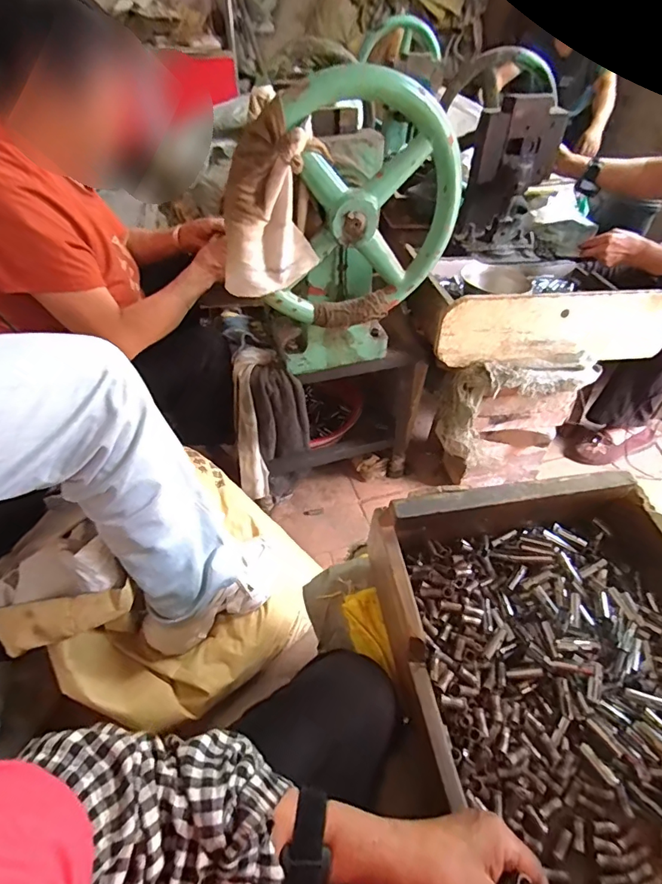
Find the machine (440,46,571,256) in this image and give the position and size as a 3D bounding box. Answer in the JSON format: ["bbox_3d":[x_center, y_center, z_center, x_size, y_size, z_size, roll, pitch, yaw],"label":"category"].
[{"bbox_3d":[0.419,-0.728,1.198,0.317,0.385,0.221,18,48,14],"label":"machine"}]

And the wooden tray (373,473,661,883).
[{"bbox_3d":[0.258,0.259,0.445,0.332,0.134,0.448,-6,47,-9],"label":"wooden tray"}]

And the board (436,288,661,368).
[{"bbox_3d":[0.463,-0.232,0.952,0.492,0.144,0.027,-3,35,-5],"label":"board"}]

